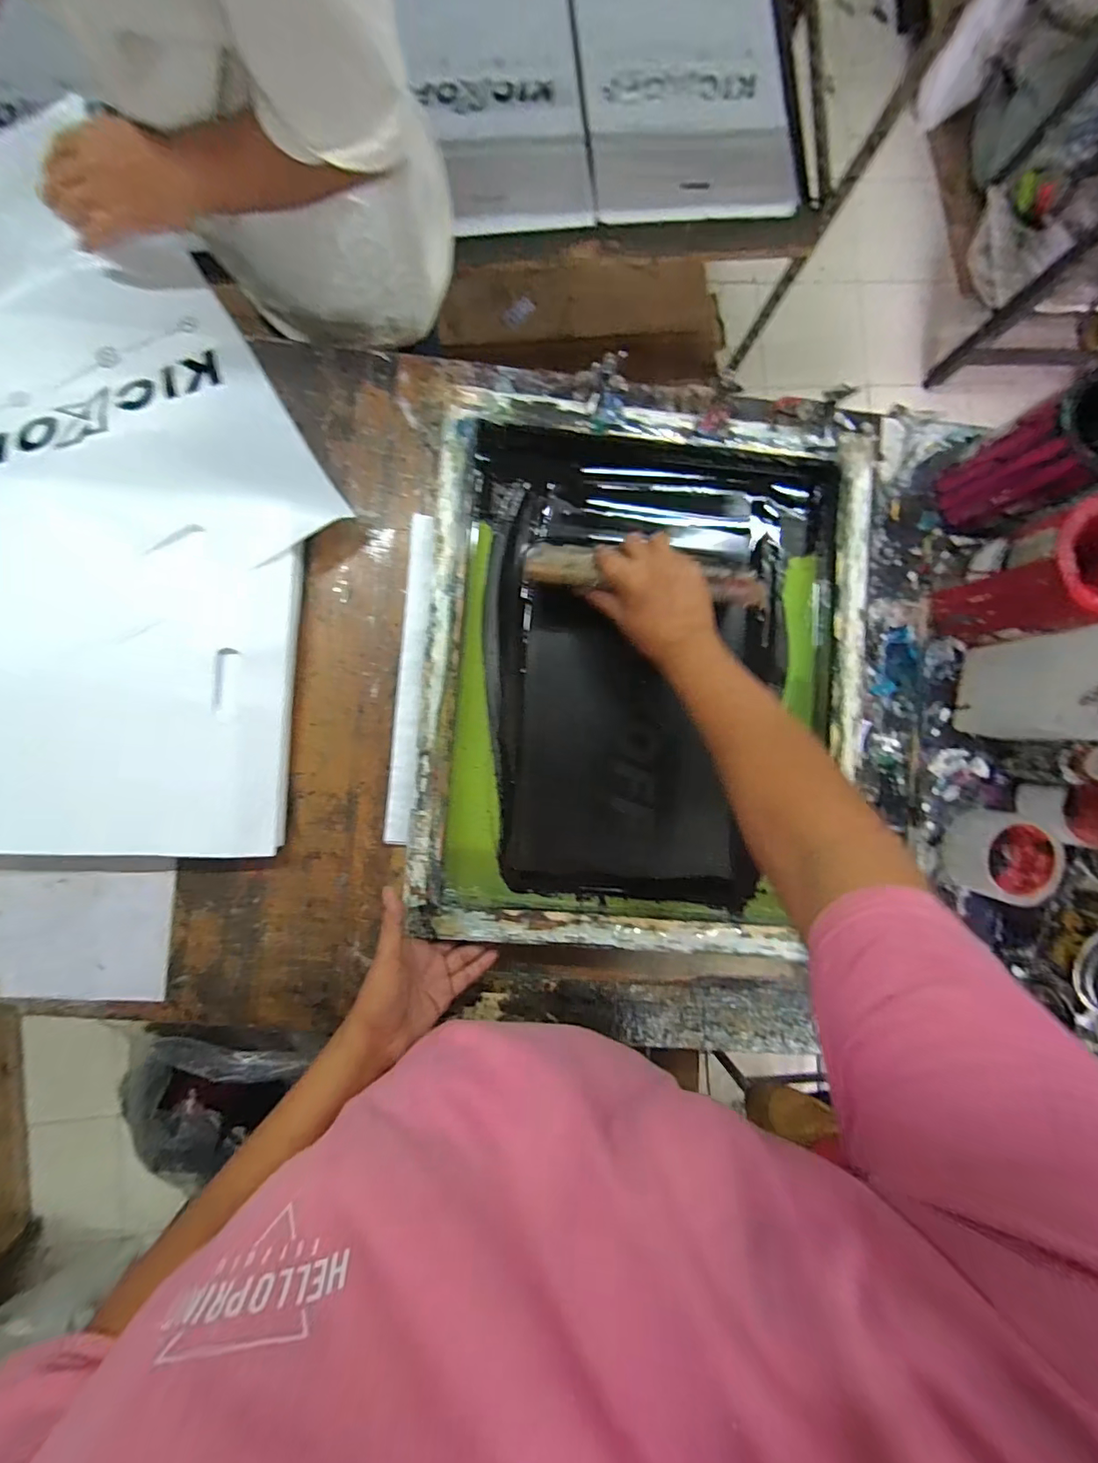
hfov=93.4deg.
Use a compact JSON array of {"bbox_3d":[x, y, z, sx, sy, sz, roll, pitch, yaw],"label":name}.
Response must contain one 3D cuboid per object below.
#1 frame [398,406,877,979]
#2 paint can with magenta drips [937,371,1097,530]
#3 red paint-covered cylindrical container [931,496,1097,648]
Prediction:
[{"bbox_3d":[0.092,-0.061,0.553,0.457,0.071,0.555,5,84,-4],"label":"frame"},{"bbox_3d":[0.512,-0.279,0.534,0.109,0.148,0.094,-25,91,-4],"label":"paint can with magenta drips"},{"bbox_3d":[0.491,-0.144,0.517,0.101,0.164,0.098,0,89,-4],"label":"red paint-covered cylindrical container"}]

